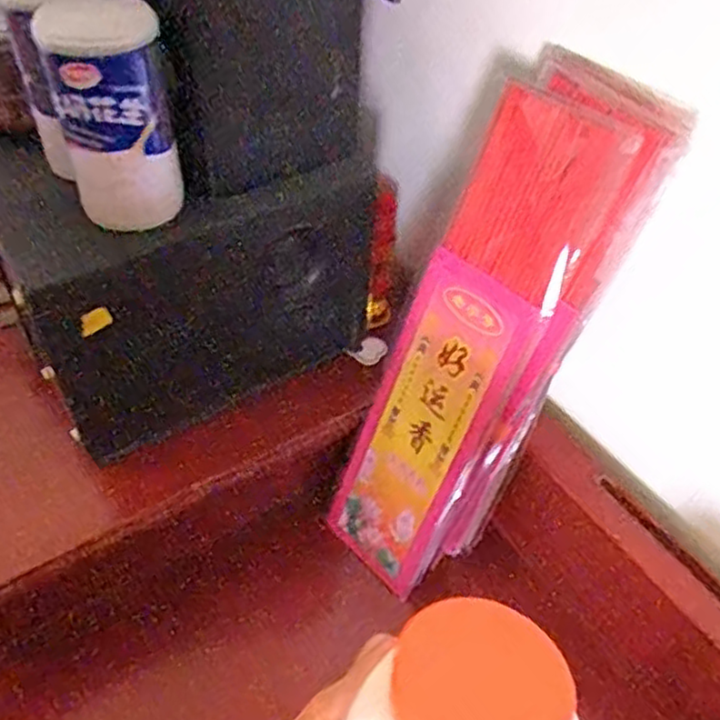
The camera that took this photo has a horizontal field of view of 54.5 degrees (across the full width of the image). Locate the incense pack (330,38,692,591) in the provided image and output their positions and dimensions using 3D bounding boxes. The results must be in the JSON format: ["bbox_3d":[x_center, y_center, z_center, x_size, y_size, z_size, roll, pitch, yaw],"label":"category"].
[{"bbox_3d":[0.088,-0.003,0.528,0.067,0.420,0.123,-12,45,-45],"label":"incense pack"}]

